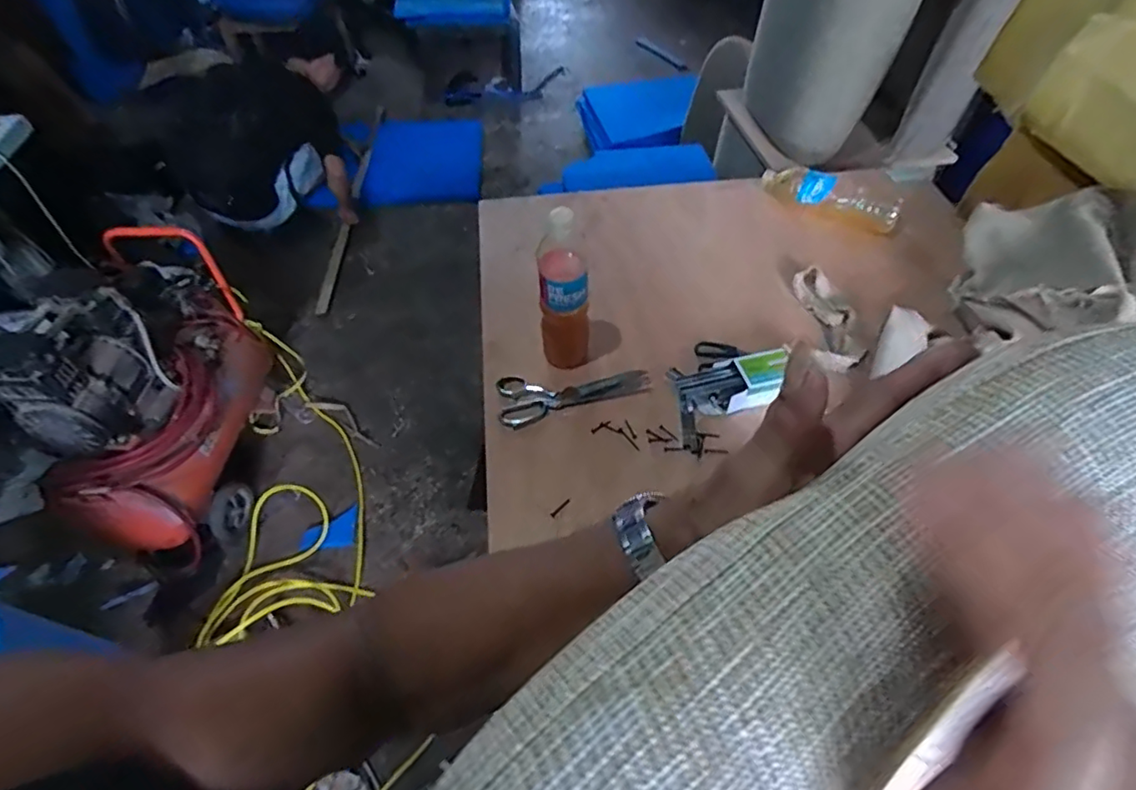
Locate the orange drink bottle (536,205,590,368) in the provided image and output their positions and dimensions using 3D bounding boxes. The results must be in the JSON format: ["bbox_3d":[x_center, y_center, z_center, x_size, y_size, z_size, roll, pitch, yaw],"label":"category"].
[{"bbox_3d":[-0.005,-0.149,0.871,0.078,0.258,0.067,0,52,1],"label":"orange drink bottle"}]

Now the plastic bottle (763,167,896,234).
[{"bbox_3d":[0.528,-0.403,1.165,0.275,0.062,0.069,27,57,21],"label":"plastic bottle"}]

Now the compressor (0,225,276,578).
[{"bbox_3d":[-1.012,-0.039,1.394,0.350,0.600,0.704,0,52,1],"label":"compressor"}]

